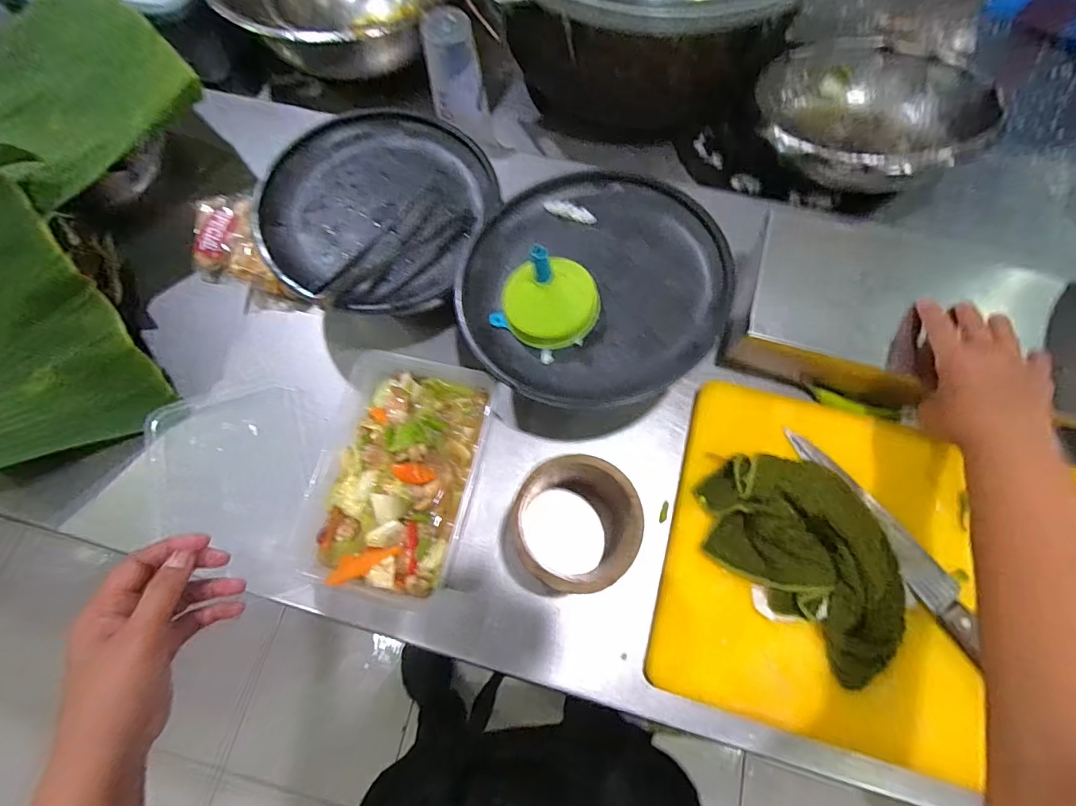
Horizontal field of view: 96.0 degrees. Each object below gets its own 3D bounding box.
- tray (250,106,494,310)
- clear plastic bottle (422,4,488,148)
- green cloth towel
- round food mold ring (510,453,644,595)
[{"bbox_3d":[-0.174,-0.208,0.506,0.237,0.044,0.245,-1,71,2],"label":"tray"},{"bbox_3d":[-0.105,-0.420,0.629,0.069,0.131,0.059,17,73,7],"label":"clear plastic bottle"},{"bbox_3d":[0.244,0.129,0.427,0.127,0.068,0.203,-43,75,-12],"label":"green cloth towel"},{"bbox_3d":[0.034,0.110,0.424,0.093,0.131,0.092,-1,71,2],"label":"round food mold ring"}]

